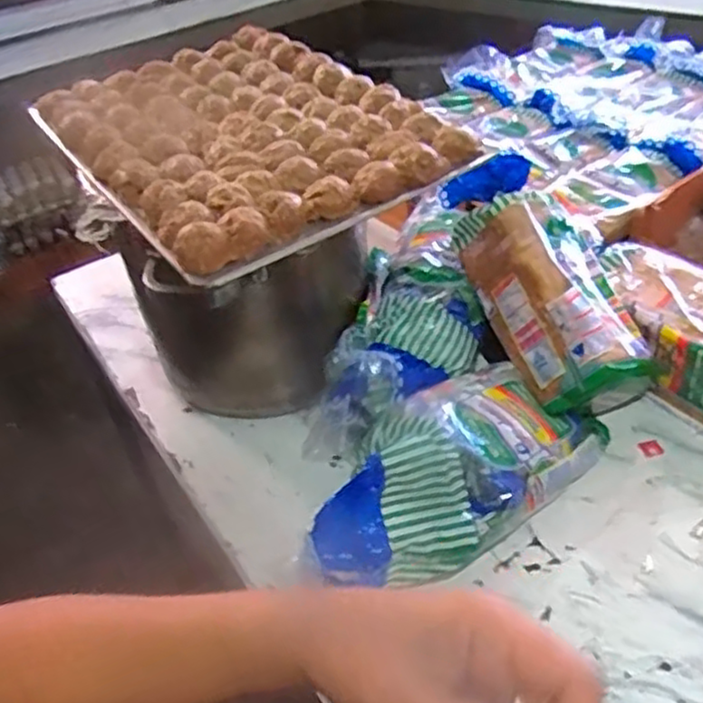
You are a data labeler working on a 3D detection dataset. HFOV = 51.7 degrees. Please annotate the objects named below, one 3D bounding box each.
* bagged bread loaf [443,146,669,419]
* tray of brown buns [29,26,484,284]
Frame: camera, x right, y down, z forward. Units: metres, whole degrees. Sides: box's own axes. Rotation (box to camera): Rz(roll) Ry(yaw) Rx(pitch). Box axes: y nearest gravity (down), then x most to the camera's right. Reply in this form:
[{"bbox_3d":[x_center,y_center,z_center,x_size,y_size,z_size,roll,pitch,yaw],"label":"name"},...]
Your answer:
[{"bbox_3d":[0.220,-0.085,0.835,0.137,0.115,0.320,-16,59,-12],"label":"bagged bread loaf"},{"bbox_3d":[-0.116,-0.237,0.768,0.326,0.040,0.447,-28,47,-21],"label":"tray of brown buns"}]

